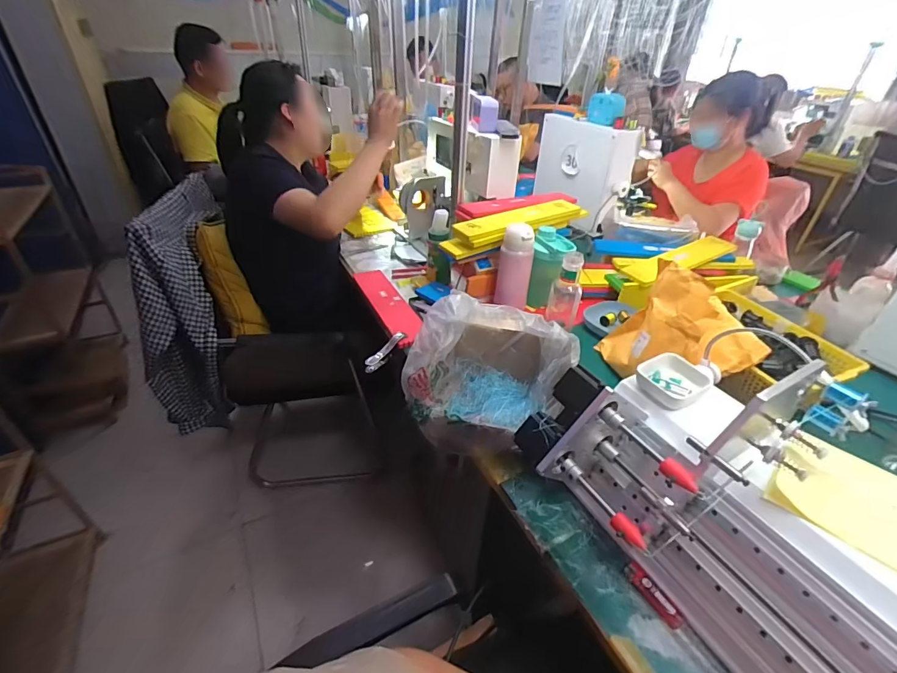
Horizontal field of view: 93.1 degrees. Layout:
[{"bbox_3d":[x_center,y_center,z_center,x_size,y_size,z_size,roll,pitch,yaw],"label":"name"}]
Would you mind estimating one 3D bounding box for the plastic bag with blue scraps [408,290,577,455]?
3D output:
[{"bbox_3d":[0.071,0.059,0.719,0.264,0.165,0.203,11,36,12],"label":"plastic bag with blue scraps"}]

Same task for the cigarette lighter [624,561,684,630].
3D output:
[{"bbox_3d":[0.254,0.318,0.526,0.023,0.009,0.079,-18,40,-26],"label":"cigarette lighter"}]

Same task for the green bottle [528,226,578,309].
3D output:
[{"bbox_3d":[0.252,-0.169,1.045,0.090,0.174,0.097,13,37,14],"label":"green bottle"}]

